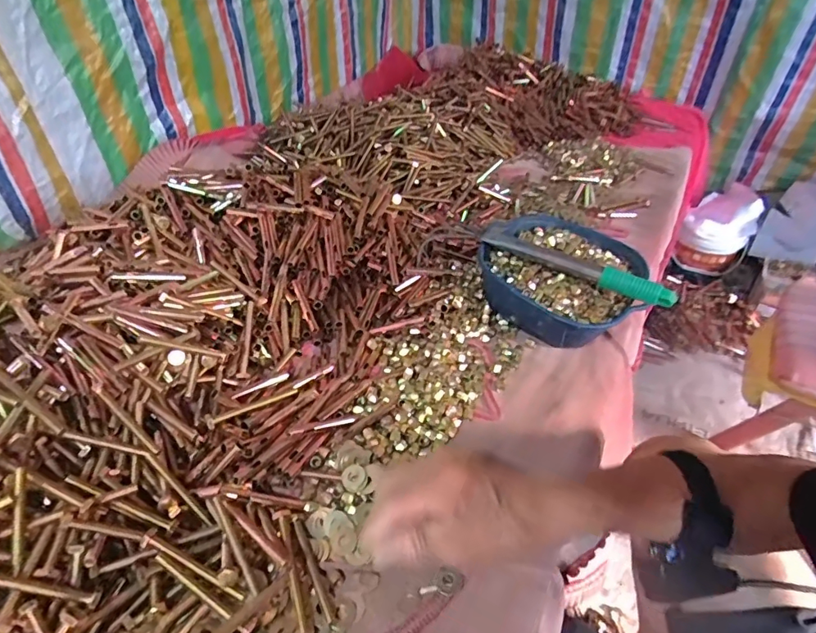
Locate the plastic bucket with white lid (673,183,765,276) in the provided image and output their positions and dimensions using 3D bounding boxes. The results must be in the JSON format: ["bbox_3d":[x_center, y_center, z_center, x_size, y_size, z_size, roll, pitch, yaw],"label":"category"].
[{"bbox_3d":[0.995,-0.277,1.511,0.183,0.206,0.223,29,49,29],"label":"plastic bucket with white lid"}]

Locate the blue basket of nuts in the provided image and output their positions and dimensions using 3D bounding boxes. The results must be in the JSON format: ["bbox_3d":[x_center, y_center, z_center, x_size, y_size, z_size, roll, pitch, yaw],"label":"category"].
[{"bbox_3d":[0.219,-0.049,0.685,0.207,0.097,0.220,0,41,0],"label":"blue basket of nuts"}]

